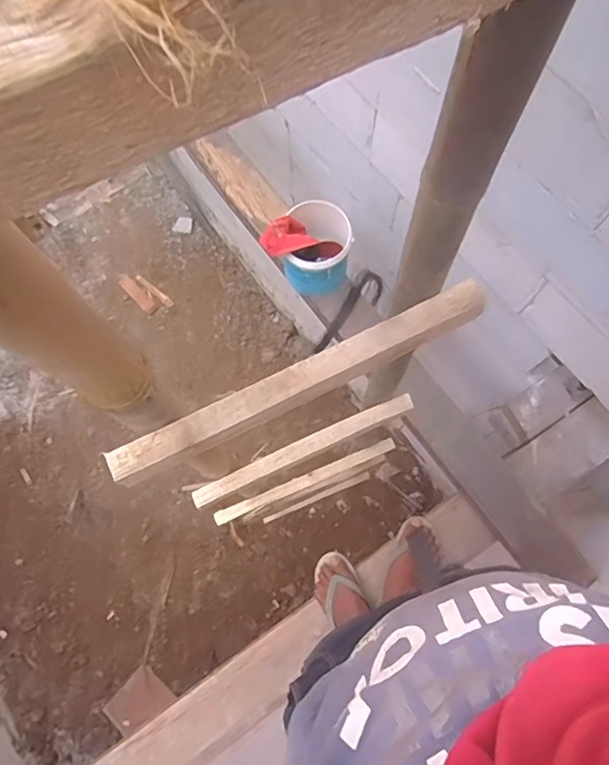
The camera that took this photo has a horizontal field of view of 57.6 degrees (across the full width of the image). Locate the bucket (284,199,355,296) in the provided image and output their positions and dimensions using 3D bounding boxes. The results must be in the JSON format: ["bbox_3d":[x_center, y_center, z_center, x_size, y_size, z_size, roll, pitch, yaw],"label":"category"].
[{"bbox_3d":[0.025,-0.361,1.474,0.214,0.179,0.191,28,77,9],"label":"bucket"}]

